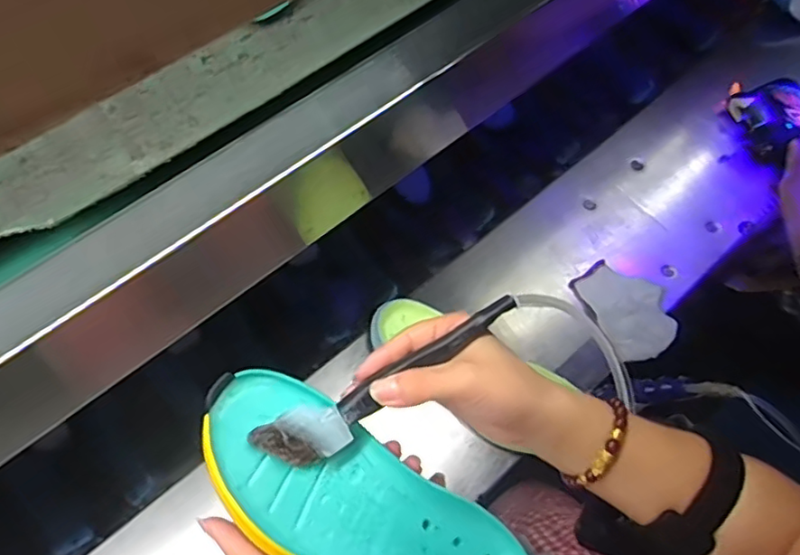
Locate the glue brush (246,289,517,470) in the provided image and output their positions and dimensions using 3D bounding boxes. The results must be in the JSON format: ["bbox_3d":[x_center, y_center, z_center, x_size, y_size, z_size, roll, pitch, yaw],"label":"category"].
[{"bbox_3d":[-0.004,0.061,0.357,0.168,0.024,0.030,-31,69,-1],"label":"glue brush"}]

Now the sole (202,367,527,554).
[{"bbox_3d":[-0.020,0.137,0.358,0.215,0.021,0.080,35,66,-5],"label":"sole"}]

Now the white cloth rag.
[{"bbox_3d":[0.298,0.041,0.804,0.090,0.028,0.137,-22,67,-14],"label":"white cloth rag"}]

